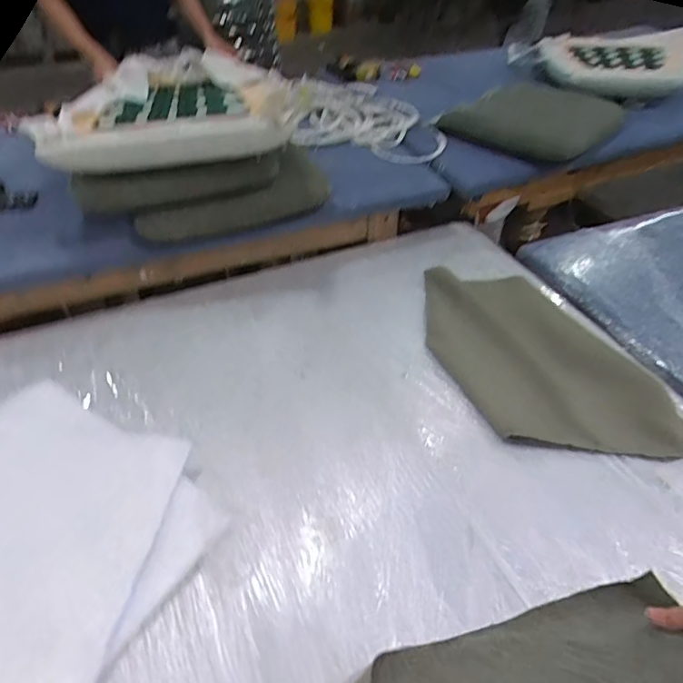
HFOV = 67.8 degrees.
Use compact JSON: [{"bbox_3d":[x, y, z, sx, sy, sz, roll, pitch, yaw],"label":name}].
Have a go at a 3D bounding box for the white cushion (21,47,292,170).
[{"bbox_3d":[-0.365,-0.545,1.147,0.491,0.103,0.494,-5,43,-4],"label":"white cushion"}]

